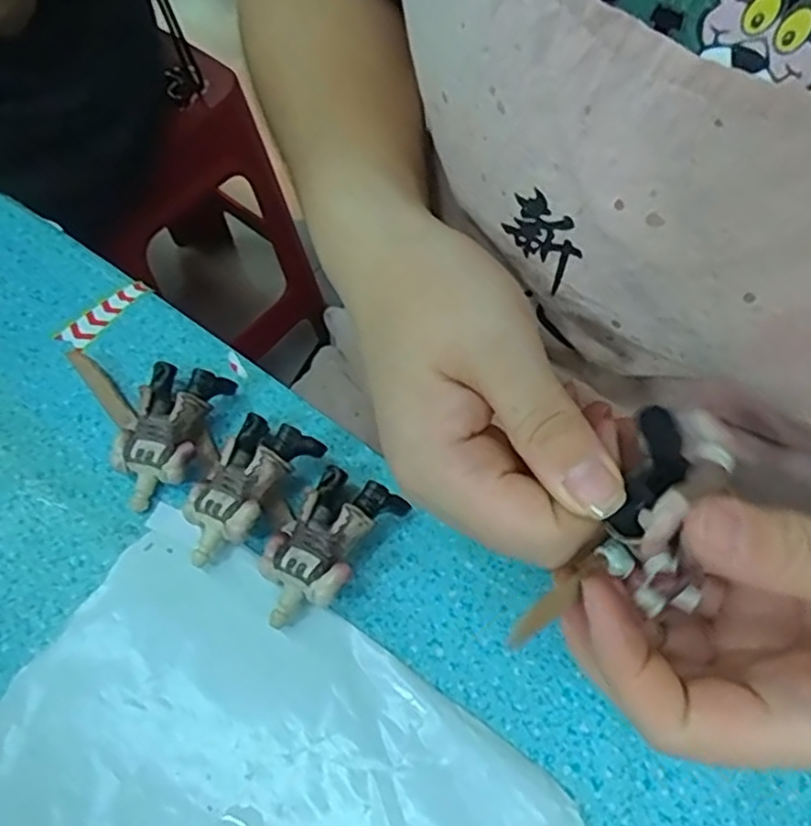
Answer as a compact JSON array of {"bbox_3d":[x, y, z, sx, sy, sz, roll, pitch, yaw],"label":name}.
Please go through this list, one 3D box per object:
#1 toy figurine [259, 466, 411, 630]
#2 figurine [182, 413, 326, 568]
[{"bbox_3d":[-0.030,0.049,0.254,0.033,0.022,0.060,31,65,20],"label":"toy figurine"},{"bbox_3d":[-0.063,0.029,0.265,0.037,0.024,0.059,26,63,17],"label":"figurine"}]

